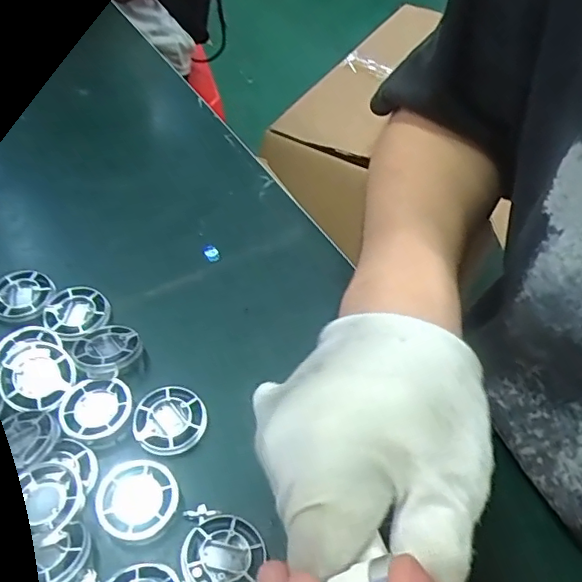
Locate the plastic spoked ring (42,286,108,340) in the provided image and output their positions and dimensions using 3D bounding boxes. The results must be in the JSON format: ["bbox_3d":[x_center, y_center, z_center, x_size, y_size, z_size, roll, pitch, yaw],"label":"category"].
[{"bbox_3d":[-0.134,0.014,0.360,0.039,0.006,0.043,-25,56,-21],"label":"plastic spoked ring"}]

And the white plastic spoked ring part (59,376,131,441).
[{"bbox_3d":[-0.108,0.064,0.314,0.037,0.005,0.037,0,51,0],"label":"white plastic spoked ring part"}]

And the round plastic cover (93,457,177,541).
[{"bbox_3d":[-0.076,0.104,0.285,0.039,0.008,0.038,-31,58,-24],"label":"round plastic cover"}]

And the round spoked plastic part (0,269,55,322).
[{"bbox_3d":[-0.176,0.003,0.372,0.040,0.005,0.040,-4,58,7],"label":"round spoked plastic part"}]

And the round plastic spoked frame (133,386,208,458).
[{"bbox_3d":[-0.066,0.069,0.313,0.038,0.004,0.040,0,51,0],"label":"round plastic spoked frame"}]

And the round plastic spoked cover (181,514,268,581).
[{"bbox_3d":[-0.031,0.124,0.266,0.035,0.014,0.039,16,52,12],"label":"round plastic spoked cover"}]

